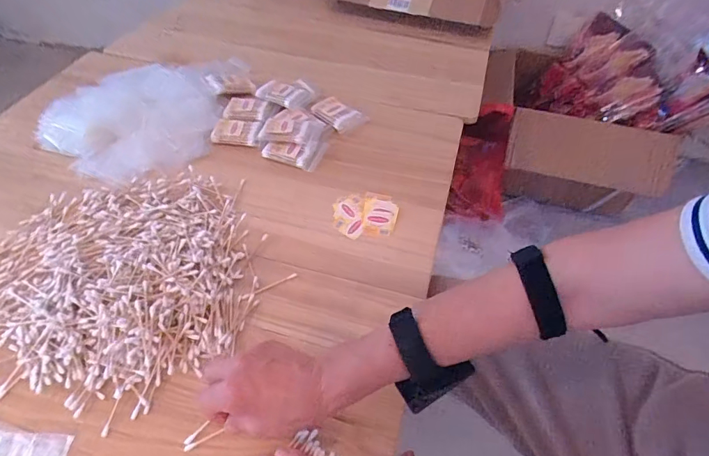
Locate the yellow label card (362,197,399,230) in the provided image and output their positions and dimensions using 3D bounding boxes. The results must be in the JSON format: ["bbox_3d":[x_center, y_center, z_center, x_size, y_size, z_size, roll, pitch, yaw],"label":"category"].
[{"bbox_3d":[0.037,-0.021,0.599,0.048,0.004,0.054,11,49,7],"label":"yellow label card"}]

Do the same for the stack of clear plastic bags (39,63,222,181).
[{"bbox_3d":[-0.349,-0.194,0.716,0.252,0.052,0.290,28,53,21],"label":"stack of clear plastic bags"}]

